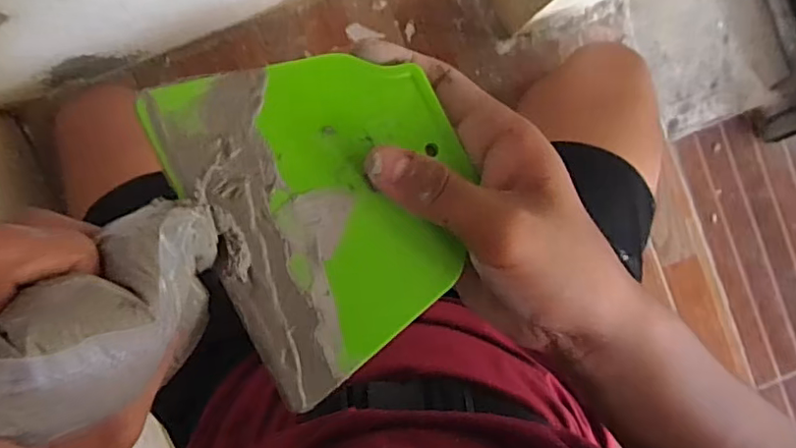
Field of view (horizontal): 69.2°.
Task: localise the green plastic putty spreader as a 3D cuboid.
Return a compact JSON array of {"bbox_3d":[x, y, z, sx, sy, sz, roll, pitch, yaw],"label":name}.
[{"bbox_3d":[-0.022,-0.011,0.221,0.104,0.007,0.121,-27,89,-15],"label":"green plastic putty spreader"}]

